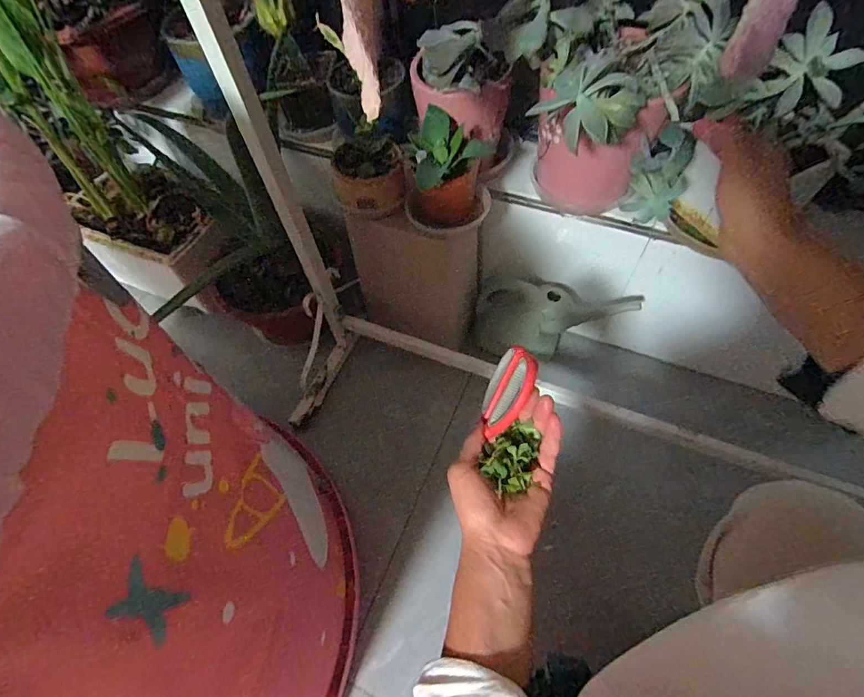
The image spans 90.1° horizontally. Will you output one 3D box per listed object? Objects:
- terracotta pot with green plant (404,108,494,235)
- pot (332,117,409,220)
[{"bbox_3d":[0.023,-0.249,0.632,0.121,0.126,0.132,5,59,6],"label":"terracotta pot with green plant"},{"bbox_3d":[-0.095,-0.255,0.638,0.102,0.092,0.082,-13,58,-5],"label":"pot"}]

